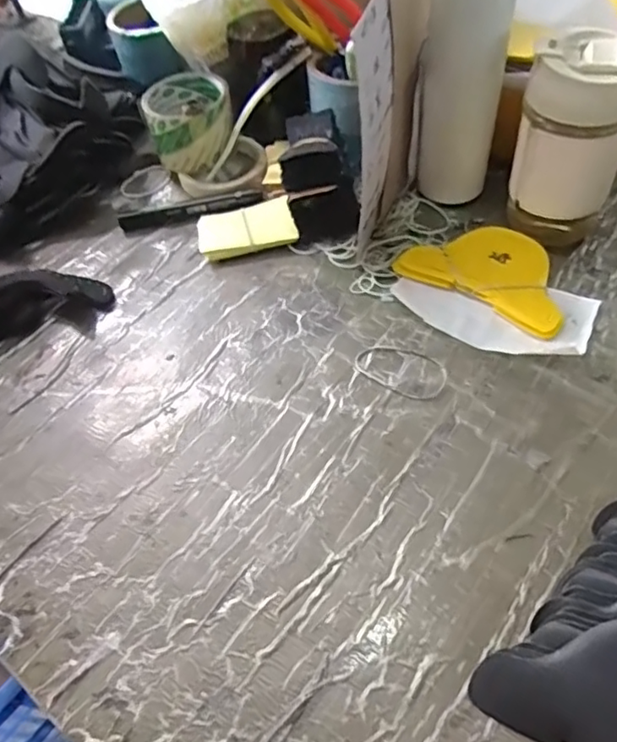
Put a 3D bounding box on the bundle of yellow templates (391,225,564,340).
[{"bbox_3d":[0.158,-0.086,0.513,0.140,0.015,0.091,30,63,26],"label":"bundle of yellow templates"}]

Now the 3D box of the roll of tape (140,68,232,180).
[{"bbox_3d":[-0.123,-0.264,0.637,0.087,0.069,0.097,-11,52,-1],"label":"roll of tape"}]

